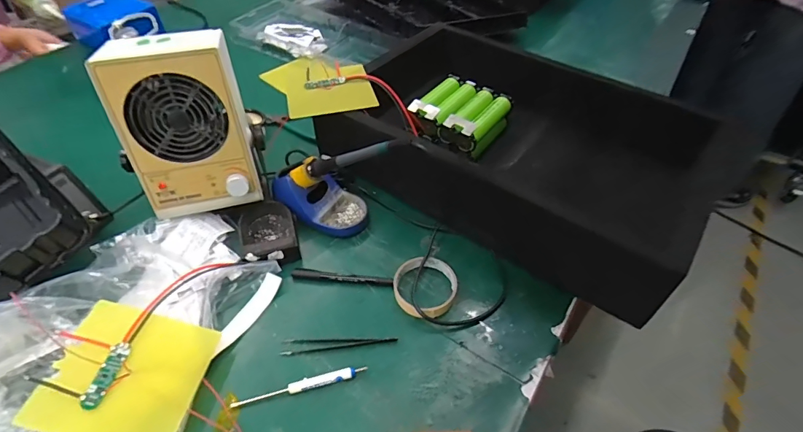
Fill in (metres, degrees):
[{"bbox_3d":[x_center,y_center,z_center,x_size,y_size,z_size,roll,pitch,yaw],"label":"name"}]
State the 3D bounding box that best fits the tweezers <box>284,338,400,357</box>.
[{"bbox_3d":[-0.075,0.157,0.515,0.135,0.008,0.021,0,48,-1],"label":"tweezers"}]

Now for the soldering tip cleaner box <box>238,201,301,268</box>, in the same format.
[{"bbox_3d":[-0.188,0.024,0.610,0.074,0.035,0.113,-18,51,-17],"label":"soldering tip cleaner box"}]

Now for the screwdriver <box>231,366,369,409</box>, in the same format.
[{"bbox_3d":[-0.112,0.188,0.476,0.146,0.010,0.013,-10,49,-10],"label":"screwdriver"}]

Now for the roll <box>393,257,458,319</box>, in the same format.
[{"bbox_3d":[0.031,0.092,0.558,0.084,0.014,0.084,1,48,-1],"label":"roll"}]

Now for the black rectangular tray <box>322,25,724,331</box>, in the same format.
[{"bbox_3d":[0.172,-0.118,0.686,0.541,0.130,0.340,30,54,23],"label":"black rectangular tray"}]

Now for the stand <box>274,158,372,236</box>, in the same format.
[{"bbox_3d":[-0.120,-0.037,0.635,0.147,0.081,0.087,26,52,21],"label":"stand"}]

